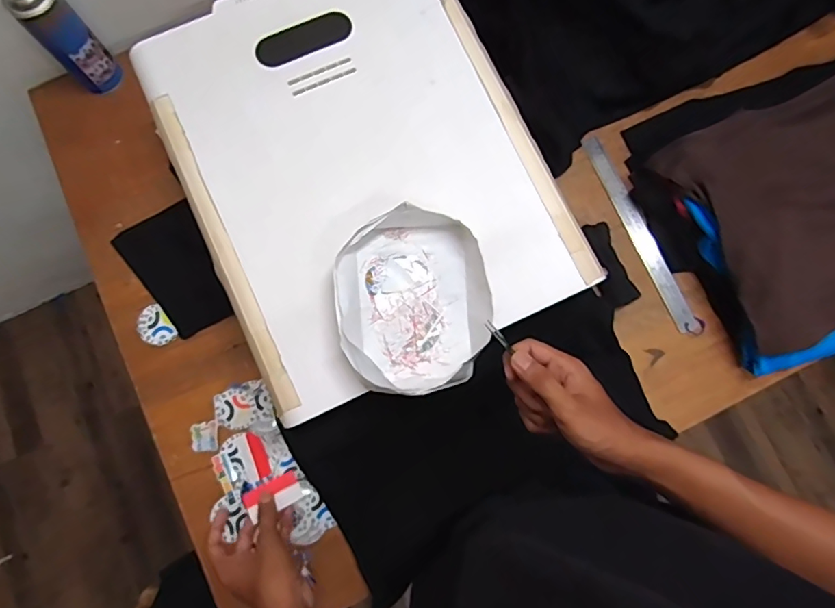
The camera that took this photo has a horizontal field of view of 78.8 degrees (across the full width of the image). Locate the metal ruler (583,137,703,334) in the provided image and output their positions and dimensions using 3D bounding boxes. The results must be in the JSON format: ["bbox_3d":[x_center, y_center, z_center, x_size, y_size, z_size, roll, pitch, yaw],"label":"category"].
[{"bbox_3d":[0.330,-0.105,0.758,0.033,0.007,0.322,-25,81,-1],"label":"metal ruler"}]

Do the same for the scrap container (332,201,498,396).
[{"bbox_3d":[-0.004,-0.003,0.543,0.157,0.047,0.187,-15,79,-5],"label":"scrap container"}]

